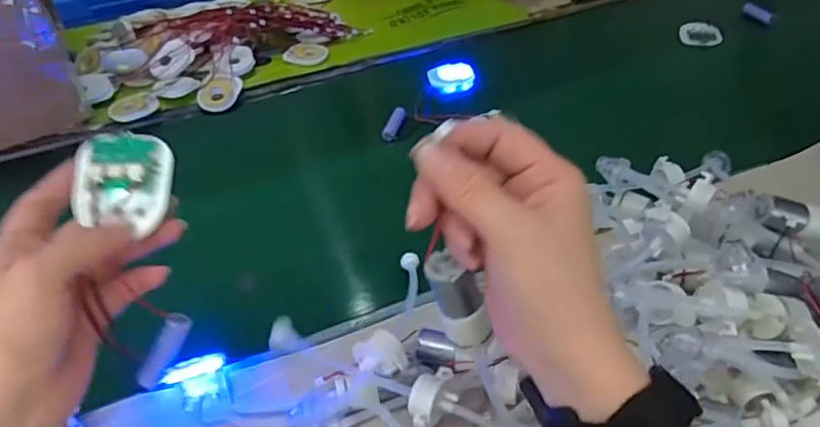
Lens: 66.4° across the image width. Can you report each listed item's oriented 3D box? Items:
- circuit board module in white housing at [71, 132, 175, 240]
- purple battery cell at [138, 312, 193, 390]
[{"bbox_3d":[-0.152,-0.019,0.331,0.049,0.011,0.050,5,80,-6],"label":"circuit board module in white housing"},{"bbox_3d":[-0.148,0.082,0.376,0.014,0.054,0.011,20,19,-39],"label":"purple battery cell"}]

